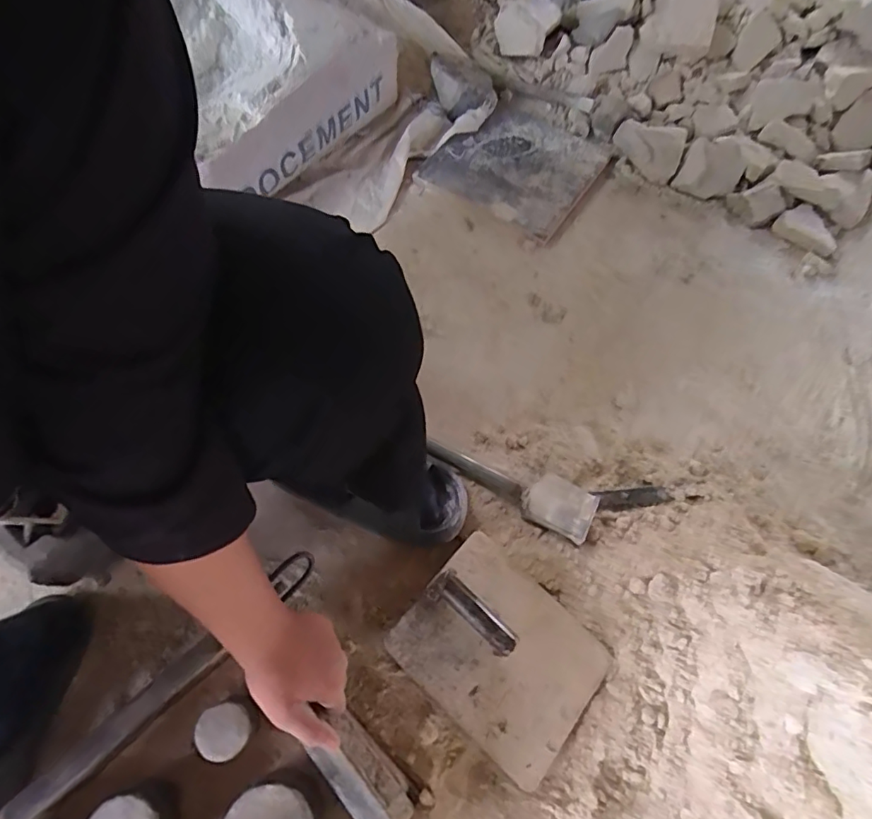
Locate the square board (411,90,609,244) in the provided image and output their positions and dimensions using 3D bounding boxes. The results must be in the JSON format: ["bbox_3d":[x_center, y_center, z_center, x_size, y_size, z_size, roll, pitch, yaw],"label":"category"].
[{"bbox_3d":[0.140,-0.423,0.901,0.246,0.029,0.246,34,69,12],"label":"square board"}]

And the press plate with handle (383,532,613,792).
[{"bbox_3d":[0.071,0.252,0.547,0.203,0.072,0.164,39,70,14],"label":"press plate with handle"}]

